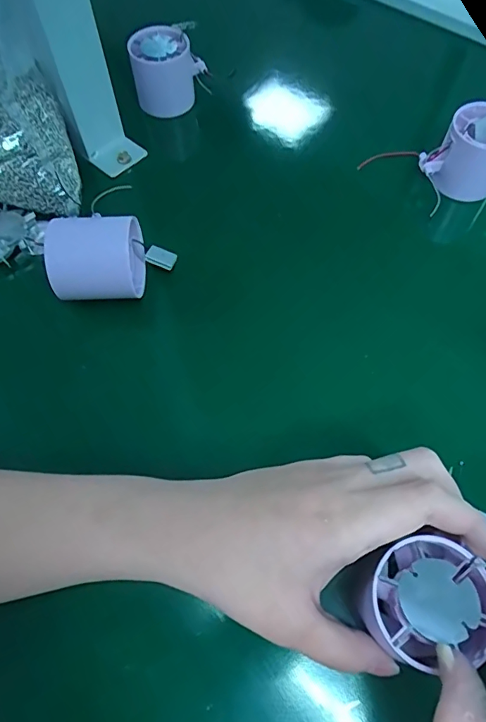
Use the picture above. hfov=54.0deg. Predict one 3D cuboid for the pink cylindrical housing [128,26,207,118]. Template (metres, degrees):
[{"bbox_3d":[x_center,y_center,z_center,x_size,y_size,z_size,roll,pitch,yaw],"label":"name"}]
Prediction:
[{"bbox_3d":[-0.067,-0.262,0.439,0.063,0.061,0.048,-7,62,-4],"label":"pink cylindrical housing"}]

